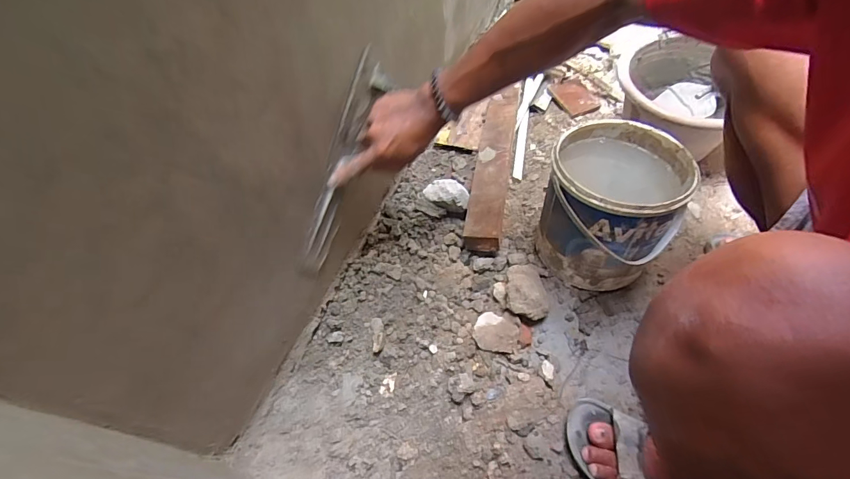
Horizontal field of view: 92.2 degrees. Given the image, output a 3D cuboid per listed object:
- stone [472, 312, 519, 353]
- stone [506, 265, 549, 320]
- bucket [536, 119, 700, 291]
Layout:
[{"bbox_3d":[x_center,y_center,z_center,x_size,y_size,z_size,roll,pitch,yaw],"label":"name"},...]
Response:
[{"bbox_3d":[0.105,0.137,0.601,0.063,0.022,0.054,7,53,6],"label":"stone"},{"bbox_3d":[0.153,0.079,0.630,0.060,0.056,0.092,1,53,2],"label":"stone"},{"bbox_3d":[0.268,-0.043,0.620,0.171,0.200,0.170,-1,53,1],"label":"bucket"}]

